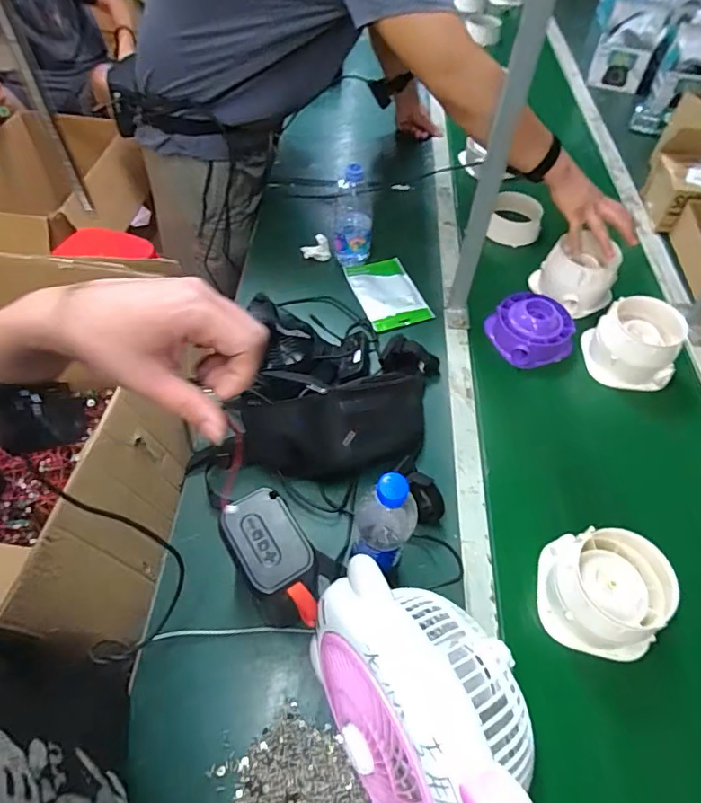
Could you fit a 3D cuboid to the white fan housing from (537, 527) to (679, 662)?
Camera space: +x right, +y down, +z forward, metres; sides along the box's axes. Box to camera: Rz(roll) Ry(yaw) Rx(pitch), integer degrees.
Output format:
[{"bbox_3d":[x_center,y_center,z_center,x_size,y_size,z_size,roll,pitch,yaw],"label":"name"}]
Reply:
[{"bbox_3d":[0.320,0.236,0.624,0.135,0.089,0.135,10,55,5],"label":"white fan housing"}]

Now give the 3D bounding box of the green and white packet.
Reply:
[{"bbox_3d":[0.069,-0.211,0.961,0.114,0.017,0.177,-17,57,-14],"label":"green and white packet"}]

